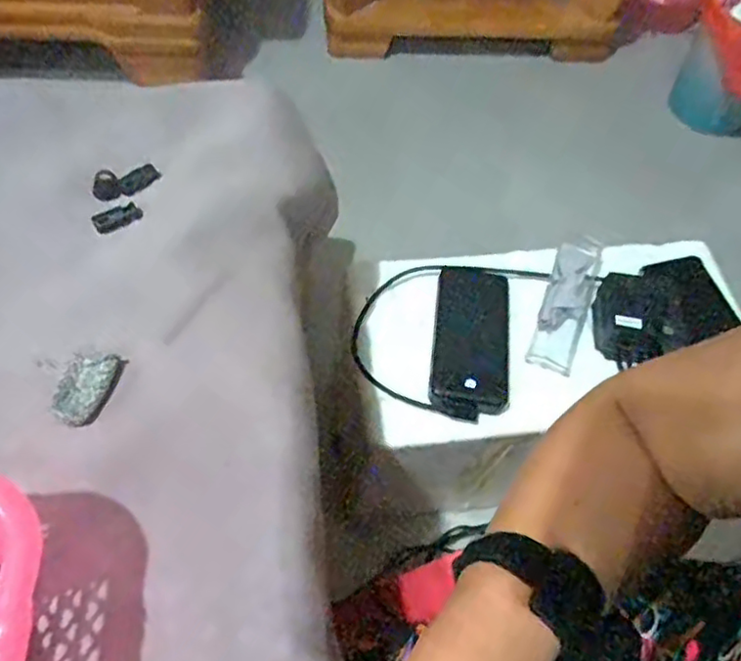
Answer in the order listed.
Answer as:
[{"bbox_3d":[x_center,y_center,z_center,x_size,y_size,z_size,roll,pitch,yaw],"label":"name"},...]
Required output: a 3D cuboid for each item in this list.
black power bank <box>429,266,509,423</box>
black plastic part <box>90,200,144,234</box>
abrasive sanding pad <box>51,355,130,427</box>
[{"bbox_3d":[0.103,0.008,0.647,0.078,0.026,0.172,9,61,0],"label":"black power bank"},{"bbox_3d":[-0.158,-0.071,0.402,0.029,0.011,0.012,-28,67,-19],"label":"black plastic part"},{"bbox_3d":[-0.158,0.031,0.356,0.026,0.010,0.044,23,62,7],"label":"abrasive sanding pad"}]

